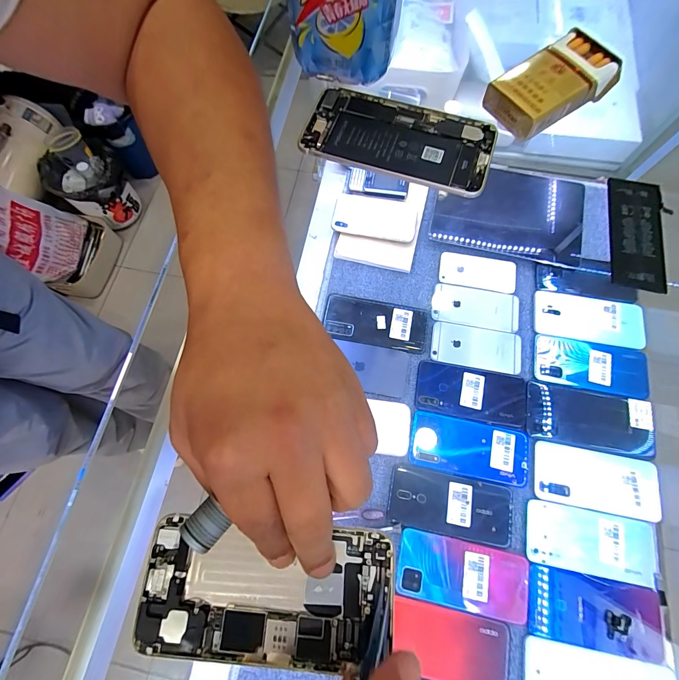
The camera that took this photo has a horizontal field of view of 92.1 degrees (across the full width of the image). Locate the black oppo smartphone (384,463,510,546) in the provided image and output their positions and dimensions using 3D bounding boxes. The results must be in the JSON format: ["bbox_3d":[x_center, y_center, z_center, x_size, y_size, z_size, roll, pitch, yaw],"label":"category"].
[{"bbox_3d":[0.149,0.220,0.437,0.158,0.004,0.073,10,73,5],"label":"black oppo smartphone"}]

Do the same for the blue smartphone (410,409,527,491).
[{"bbox_3d":[0.182,0.152,0.460,0.161,0.005,0.075,11,73,5],"label":"blue smartphone"}]

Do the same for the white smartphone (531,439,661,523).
[{"bbox_3d":[0.350,0.190,0.444,0.162,0.004,0.076,10,73,5],"label":"white smartphone"}]

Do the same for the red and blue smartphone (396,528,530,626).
[{"bbox_3d":[0.156,0.296,0.411,0.162,0.011,0.074,11,73,5],"label":"red and blue smartphone"}]

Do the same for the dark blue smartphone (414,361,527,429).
[{"bbox_3d":[0.195,0.079,0.484,0.157,0.004,0.075,10,73,5],"label":"dark blue smartphone"}]

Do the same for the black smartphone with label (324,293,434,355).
[{"bbox_3d":[0.057,-0.028,0.519,0.164,0.008,0.078,10,73,5],"label":"black smartphone with label"}]

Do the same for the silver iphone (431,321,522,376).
[{"bbox_3d":[0.213,0.012,0.507,0.135,0.008,0.066,10,73,5],"label":"silver iphone"}]

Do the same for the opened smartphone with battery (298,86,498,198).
[{"bbox_3d":[0.049,-0.169,0.276,0.155,0.008,0.078,18,73,7],"label":"opened smartphone with battery"}]

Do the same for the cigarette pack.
[{"bbox_3d":[0.176,-0.214,0.274,0.093,0.028,0.056,-34,74,-9],"label":"cigarette pack"}]

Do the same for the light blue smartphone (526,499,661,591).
[{"bbox_3d":[0.324,0.260,0.420,0.156,0.004,0.075,10,73,5],"label":"light blue smartphone"}]

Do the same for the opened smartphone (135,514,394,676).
[{"bbox_3d":[-0.039,0.139,0.180,0.135,0.006,0.064,1,72,1],"label":"opened smartphone"}]

